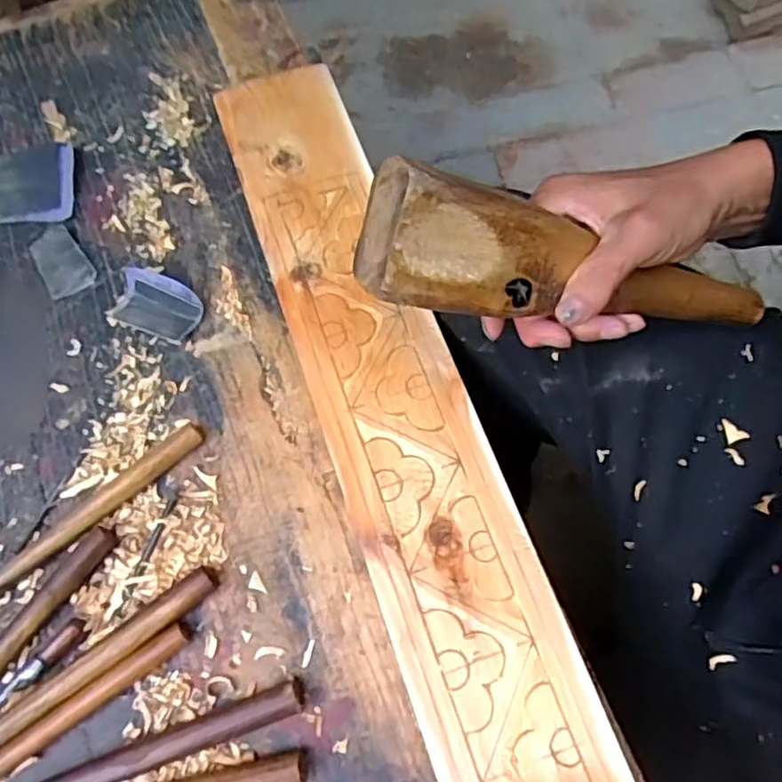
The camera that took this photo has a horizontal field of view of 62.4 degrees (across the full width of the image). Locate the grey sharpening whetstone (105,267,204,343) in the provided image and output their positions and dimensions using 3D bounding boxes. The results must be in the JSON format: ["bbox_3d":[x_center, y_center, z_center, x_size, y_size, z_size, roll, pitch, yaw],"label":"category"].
[{"bbox_3d":[-0.174,-0.064,0.477,0.066,0.018,0.041,22,71,11],"label":"grey sharpening whetstone"}]

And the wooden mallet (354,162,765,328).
[{"bbox_3d":[0.113,-0.068,0.367,0.274,0.063,0.046,5,27,-27],"label":"wooden mallet"}]

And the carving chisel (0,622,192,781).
[{"bbox_3d":[-0.219,0.211,0.370,0.231,0.010,0.017,-34,71,-10],"label":"carving chisel"}]

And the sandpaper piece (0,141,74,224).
[{"bbox_3d":[-0.301,-0.171,0.533,0.078,0.004,0.080,-7,68,0],"label":"sandpaper piece"}]

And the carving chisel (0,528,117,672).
[{"bbox_3d":[-0.260,0.185,0.384,0.018,0.011,0.250,36,74,15],"label":"carving chisel"}]

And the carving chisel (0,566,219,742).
[{"bbox_3d":[-0.209,0.187,0.381,0.244,0.014,0.018,-36,71,-11],"label":"carving chisel"}]

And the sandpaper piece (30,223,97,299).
[{"bbox_3d":[-0.257,-0.100,0.502,0.035,0.004,0.064,-36,71,-11],"label":"sandpaper piece"}]

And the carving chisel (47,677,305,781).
[{"bbox_3d":[-0.166,0.219,0.364,0.242,0.017,0.019,-21,69,-6],"label":"carving chisel"}]

